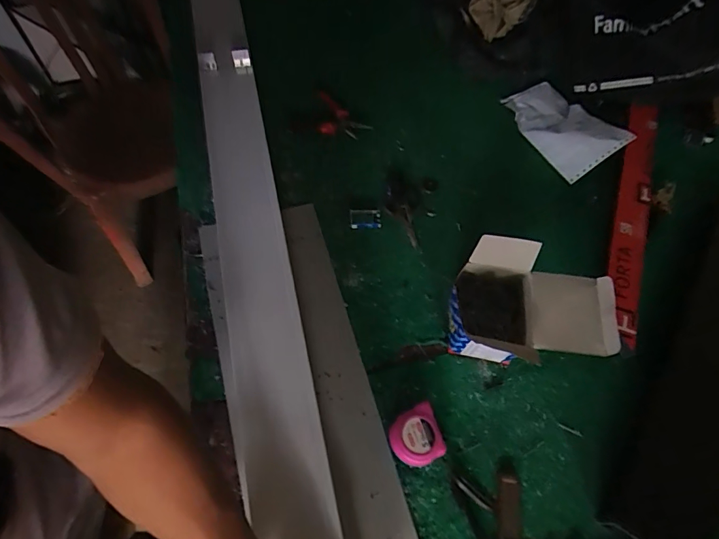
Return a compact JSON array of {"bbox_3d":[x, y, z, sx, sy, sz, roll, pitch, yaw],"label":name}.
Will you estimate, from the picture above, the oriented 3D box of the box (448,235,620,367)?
[{"bbox_3d":[0.237,0.063,0.610,0.202,0.125,0.141,18,64,7],"label":"box"}]

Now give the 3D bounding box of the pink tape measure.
[{"bbox_3d":[0.076,0.225,0.570,0.068,0.036,0.067,-21,66,-12],"label":"pink tape measure"}]

